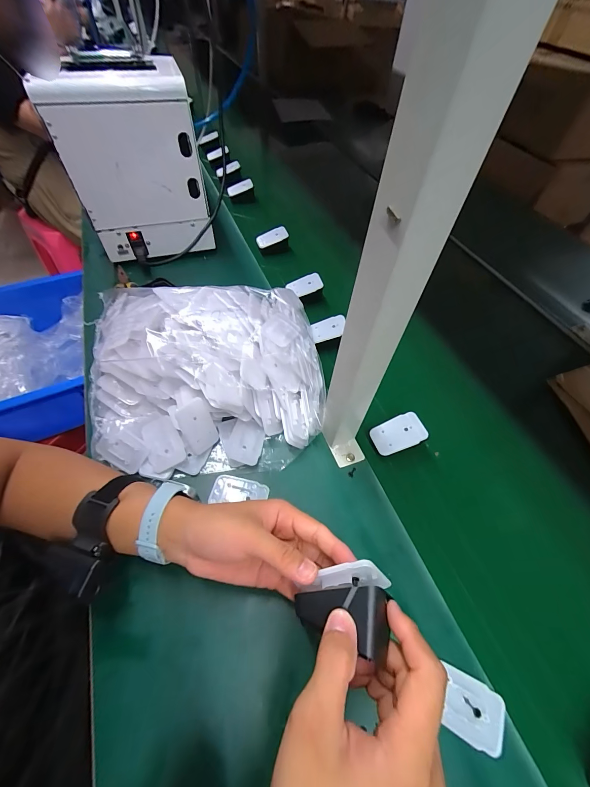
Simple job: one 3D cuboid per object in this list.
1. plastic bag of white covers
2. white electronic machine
[{"bbox_3d":[-0.126,-0.046,0.435,0.313,0.098,0.293,-6,57,-8],"label":"plastic bag of white covers"},{"bbox_3d":[-0.279,-0.416,0.567,0.209,0.263,0.159,-9,57,-10],"label":"white electronic machine"}]

